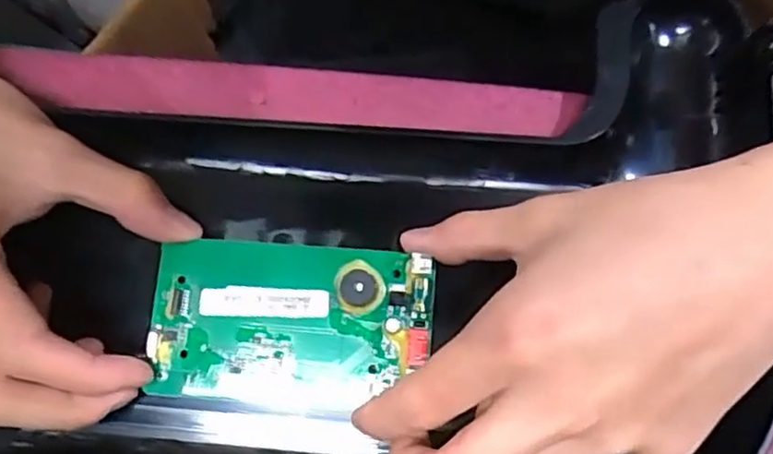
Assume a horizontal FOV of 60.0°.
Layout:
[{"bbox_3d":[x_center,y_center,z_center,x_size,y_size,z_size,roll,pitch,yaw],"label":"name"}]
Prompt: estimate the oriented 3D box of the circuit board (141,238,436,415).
[{"bbox_3d":[-0.037,0.036,0.252,0.104,0.009,0.061,5,75,3],"label":"circuit board"}]

